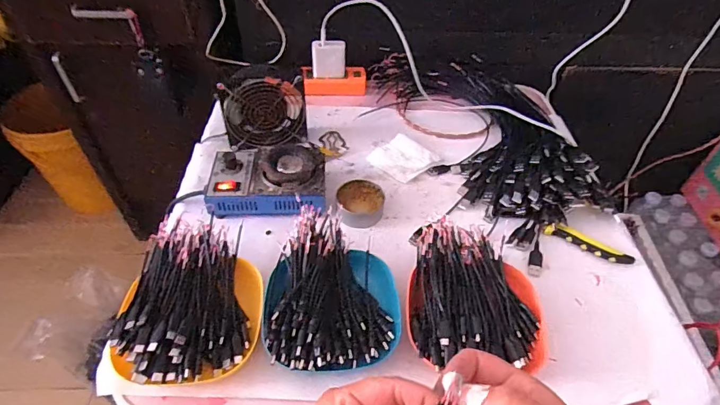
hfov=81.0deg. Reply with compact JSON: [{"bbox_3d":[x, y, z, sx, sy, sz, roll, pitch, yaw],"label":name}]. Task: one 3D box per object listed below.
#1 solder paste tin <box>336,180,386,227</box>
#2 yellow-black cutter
[{"bbox_3d":[0.000,0.002,0.565,0.061,0.027,0.066,1,48,-1],"label":"solder paste tin"},{"bbox_3d":[0.287,0.052,0.531,0.105,0.010,0.018,24,52,18],"label":"yellow-black cutter"}]

